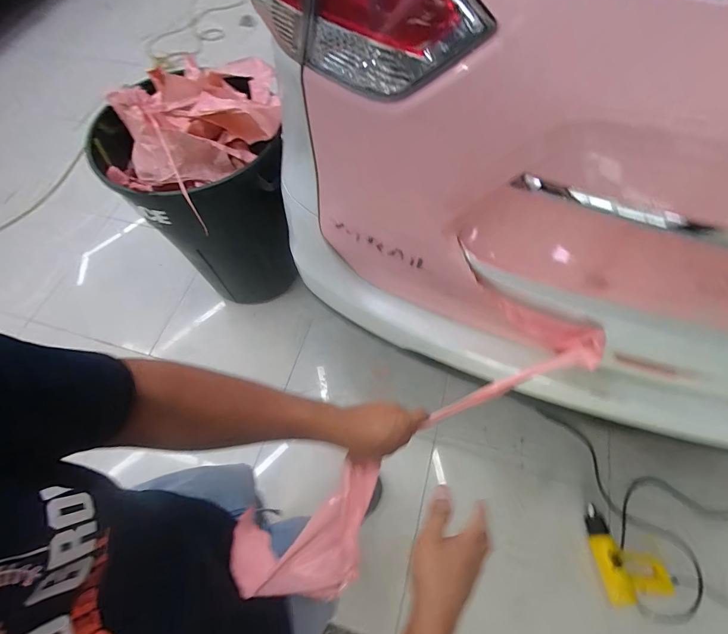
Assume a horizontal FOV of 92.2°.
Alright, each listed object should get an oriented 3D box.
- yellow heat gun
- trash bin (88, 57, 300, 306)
[{"bbox_3d":[0.812,0.710,1.069,0.248,0.069,0.236,-1,63,2],"label":"yellow heat gun"},{"bbox_3d":[-0.534,-0.417,1.308,0.561,0.767,0.561,-10,64,-3],"label":"trash bin"}]

